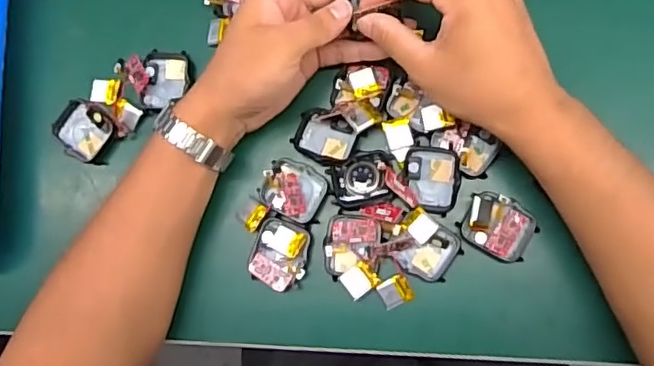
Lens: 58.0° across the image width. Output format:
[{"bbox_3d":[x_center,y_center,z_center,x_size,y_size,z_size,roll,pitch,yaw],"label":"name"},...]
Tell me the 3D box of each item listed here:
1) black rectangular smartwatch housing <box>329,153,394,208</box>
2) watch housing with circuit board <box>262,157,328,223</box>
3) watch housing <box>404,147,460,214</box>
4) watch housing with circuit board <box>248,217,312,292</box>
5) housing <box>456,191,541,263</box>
[{"bbox_3d":[0.023,-0.003,0.407,0.038,0.007,0.035,-11,83,6],"label":"black rectangular smartwatch housing"},{"bbox_3d":[-0.024,0.004,0.416,0.044,0.006,0.038,27,88,9],"label":"watch housing with circuit board"},{"bbox_3d":[0.072,-0.002,0.406,0.036,0.013,0.044,7,85,8],"label":"watch housing"},{"bbox_3d":[-0.033,0.050,0.414,0.038,0.009,0.046,16,86,8],"label":"watch housing with circuit board"},{"bbox_3d":[0.116,0.030,0.398,0.047,0.010,0.038,27,88,9],"label":"housing"}]

